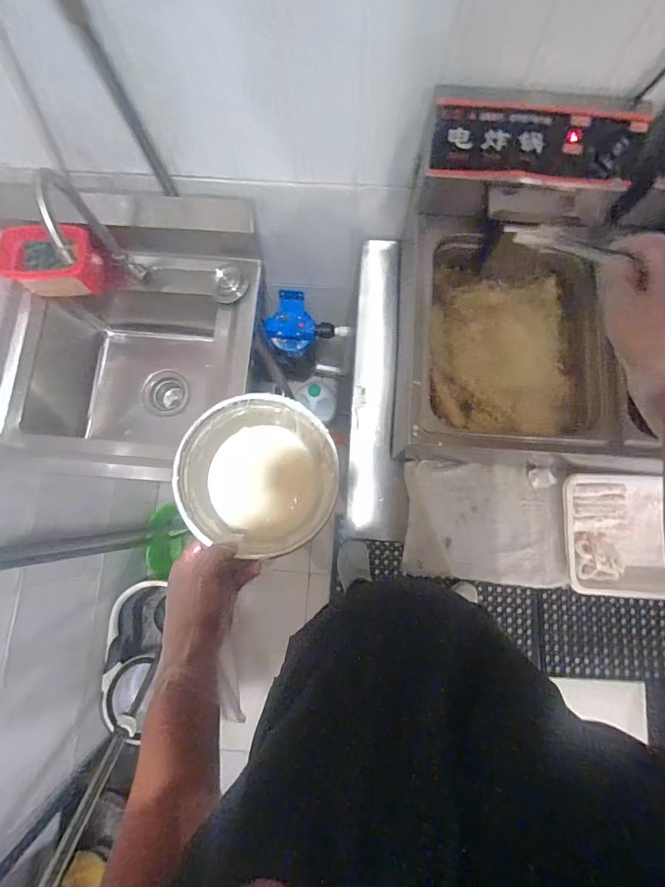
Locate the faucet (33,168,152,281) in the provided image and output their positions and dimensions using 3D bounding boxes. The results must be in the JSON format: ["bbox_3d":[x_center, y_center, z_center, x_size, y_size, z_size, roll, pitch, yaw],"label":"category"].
[{"bbox_3d":[-0.371,-0.315,0.647,0.047,0.265,0.153,-19,81,-3],"label":"faucet"}]

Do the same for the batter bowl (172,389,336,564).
[{"bbox_3d":[-0.088,0.039,0.509,0.189,0.102,0.184,0,80,1],"label":"batter bowl"}]

